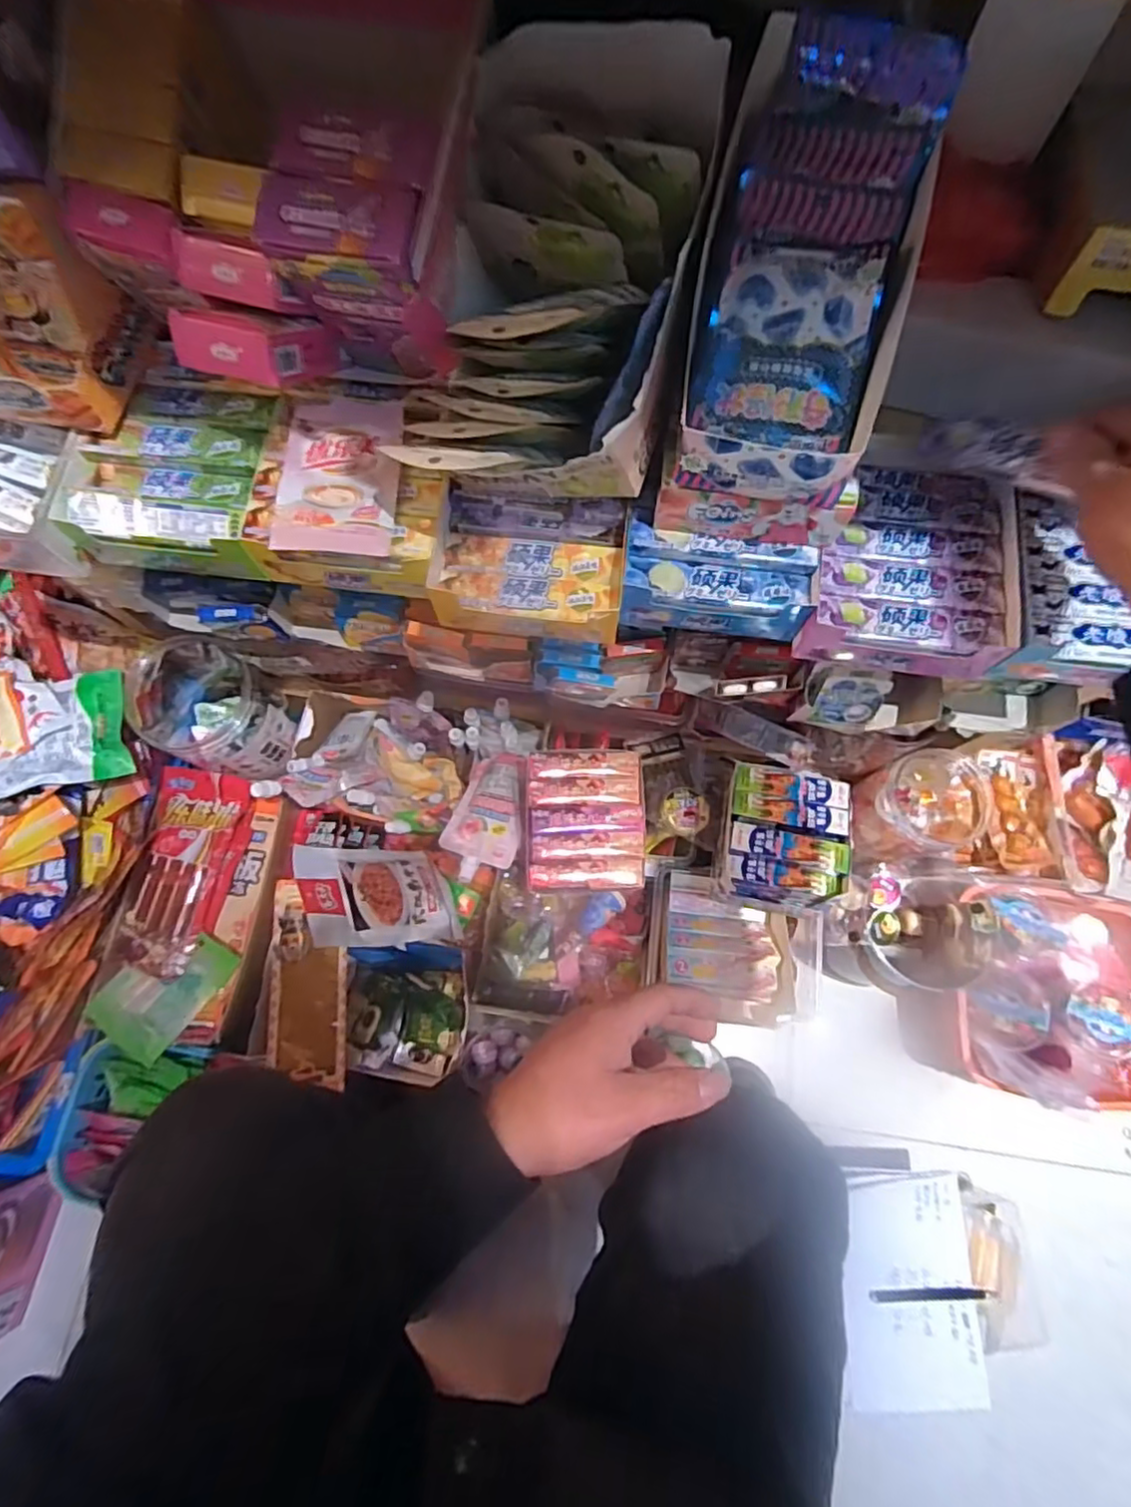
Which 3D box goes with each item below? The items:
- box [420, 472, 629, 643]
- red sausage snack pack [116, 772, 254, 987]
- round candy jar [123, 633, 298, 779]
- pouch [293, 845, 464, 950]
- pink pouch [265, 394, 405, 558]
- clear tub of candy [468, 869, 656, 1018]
[{"bbox_3d":[-0.024,-0.137,0.469,0.130,0.041,0.103,7,74,1],"label":"box"},{"bbox_3d":[-0.443,0.133,0.752,0.091,0.026,0.225,8,74,1],"label":"red sausage snack pack"},{"bbox_3d":[-0.405,-0.048,0.753,0.148,0.155,0.124,27,75,7],"label":"round candy jar"},{"bbox_3d":[-0.215,0.162,0.752,0.177,0.017,0.130,7,42,-39],"label":"pouch"},{"bbox_3d":[-0.154,-0.196,0.448,0.080,0.021,0.127,0,74,-1],"label":"pink pouch"},{"bbox_3d":[0.002,0.236,0.806,0.202,0.075,0.160,8,74,1],"label":"clear tub of candy"}]

